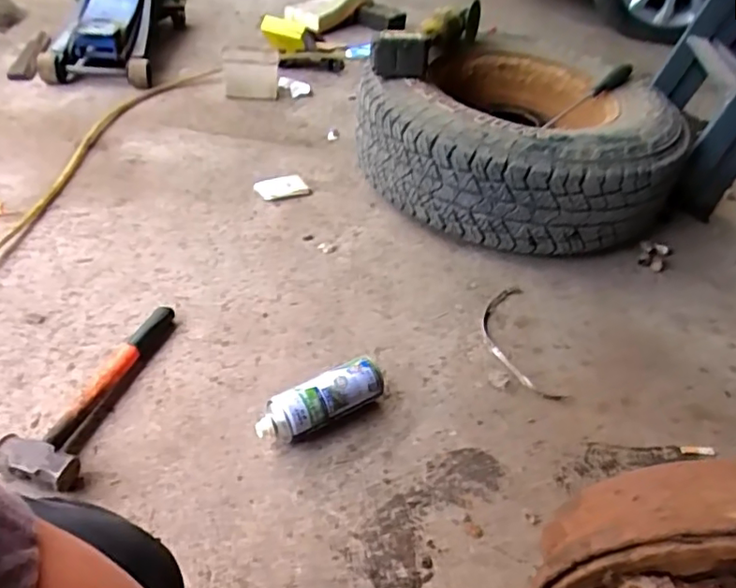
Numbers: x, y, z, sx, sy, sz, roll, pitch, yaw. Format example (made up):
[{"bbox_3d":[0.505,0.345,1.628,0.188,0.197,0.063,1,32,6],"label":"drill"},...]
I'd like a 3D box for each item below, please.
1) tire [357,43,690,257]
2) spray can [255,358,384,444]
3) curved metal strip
[{"bbox_3d":[0.316,-0.310,1.204,0.576,0.220,0.498,35,47,26],"label":"tire"},{"bbox_3d":[-0.065,0.155,0.805,0.188,0.068,0.063,-16,47,-26],"label":"spray can"},{"bbox_3d":[0.251,0.080,0.992,0.097,0.010,0.253,1,42,-7],"label":"curved metal strip"}]

